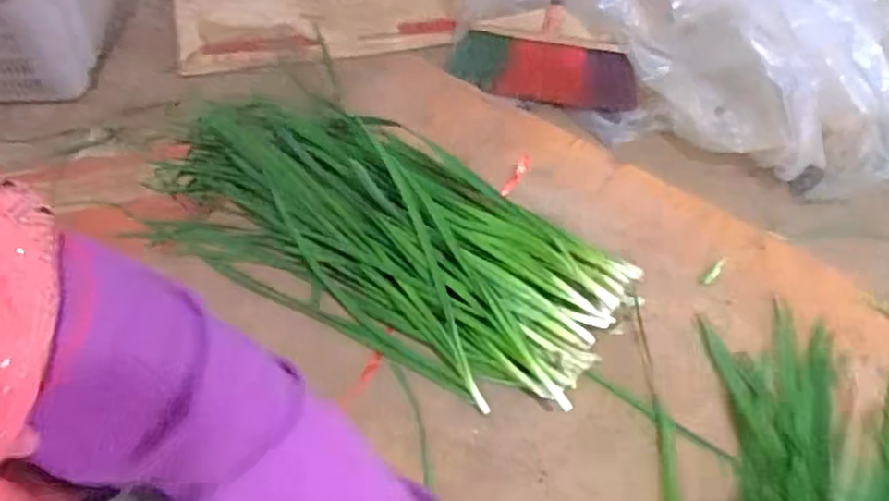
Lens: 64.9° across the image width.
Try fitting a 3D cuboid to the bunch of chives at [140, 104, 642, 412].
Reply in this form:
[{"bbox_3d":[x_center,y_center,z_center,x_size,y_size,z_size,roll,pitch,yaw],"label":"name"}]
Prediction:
[{"bbox_3d":[-0.061,-0.024,0.621,0.440,0.041,0.203,25,58,13],"label":"bunch of chives"}]

